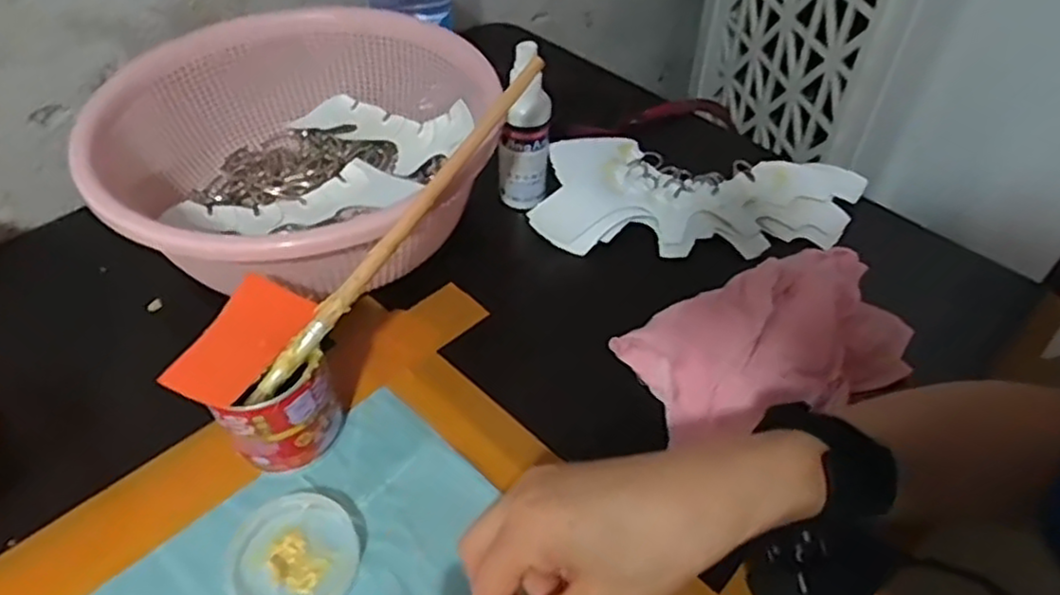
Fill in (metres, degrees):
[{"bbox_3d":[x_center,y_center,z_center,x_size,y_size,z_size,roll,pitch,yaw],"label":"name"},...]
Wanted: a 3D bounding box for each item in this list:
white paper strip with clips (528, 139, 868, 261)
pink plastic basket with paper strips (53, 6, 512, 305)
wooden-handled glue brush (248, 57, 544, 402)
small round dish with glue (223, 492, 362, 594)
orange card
[{"bbox_3d":[0.129,-0.087,0.557,0.238,0.039,0.110,2,48,2],"label":"white paper strip with clips"},{"bbox_3d":[-0.175,-0.109,0.538,0.262,0.107,0.278,36,57,28],"label":"pink plastic basket with paper strips"},{"bbox_3d":[-0.069,-0.044,0.403,0.011,0.012,0.248,31,76,25],"label":"wooden-handled glue brush"},{"bbox_3d":[-0.124,0.136,0.375,0.067,0.006,0.063,0,48,0],"label":"small round dish with glue"},{"bbox_3d":[-0.157,0.023,0.387,0.051,0.006,0.079,21,51,17],"label":"orange card"}]

